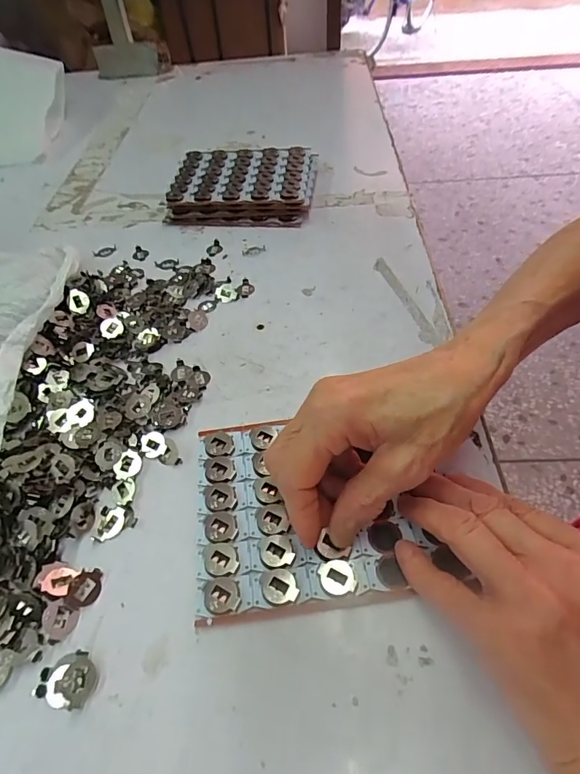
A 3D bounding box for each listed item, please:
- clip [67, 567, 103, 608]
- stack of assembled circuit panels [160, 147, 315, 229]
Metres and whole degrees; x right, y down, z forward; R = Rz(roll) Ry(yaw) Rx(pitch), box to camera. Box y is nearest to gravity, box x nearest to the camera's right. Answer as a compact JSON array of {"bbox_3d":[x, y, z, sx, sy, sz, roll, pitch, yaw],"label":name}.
[{"bbox_3d":[-0.109,0.107,0.228,0.016,0.005,0.020,15,55,-22],"label":"clip"},{"bbox_3d":[-0.050,-0.219,0.468,0.149,0.031,0.110,4,52,8],"label":"stack of assembled circuit panels"}]

